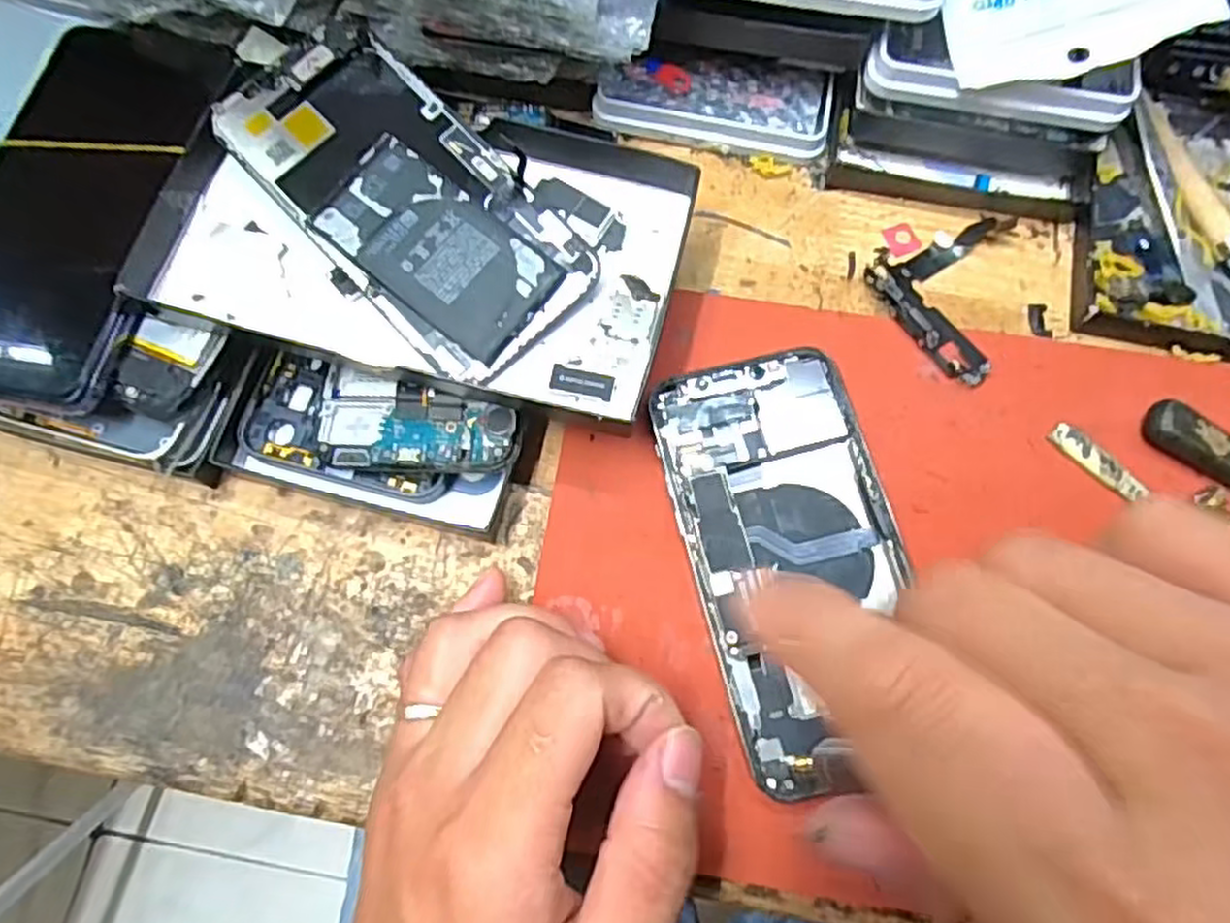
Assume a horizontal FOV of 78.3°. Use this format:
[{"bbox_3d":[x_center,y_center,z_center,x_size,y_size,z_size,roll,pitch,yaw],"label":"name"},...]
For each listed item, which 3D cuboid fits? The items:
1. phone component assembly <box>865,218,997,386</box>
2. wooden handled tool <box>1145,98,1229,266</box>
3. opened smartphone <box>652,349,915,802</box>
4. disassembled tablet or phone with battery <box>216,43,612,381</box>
[{"bbox_3d":[0.125,-0.068,0.297,0.047,0.013,0.075,10,72,2],"label":"phone component assembly"},{"bbox_3d":[0.237,-0.105,0.305,0.015,0.010,0.097,-16,73,-7],"label":"wooden handled tool"},{"bbox_3d":[0.062,0.032,0.261,0.071,0.010,0.145,-15,78,-3],"label":"opened smartphone"},{"bbox_3d":[-0.074,-0.093,0.263,0.134,0.011,0.065,43,76,12],"label":"disassembled tablet or phone with battery"}]

